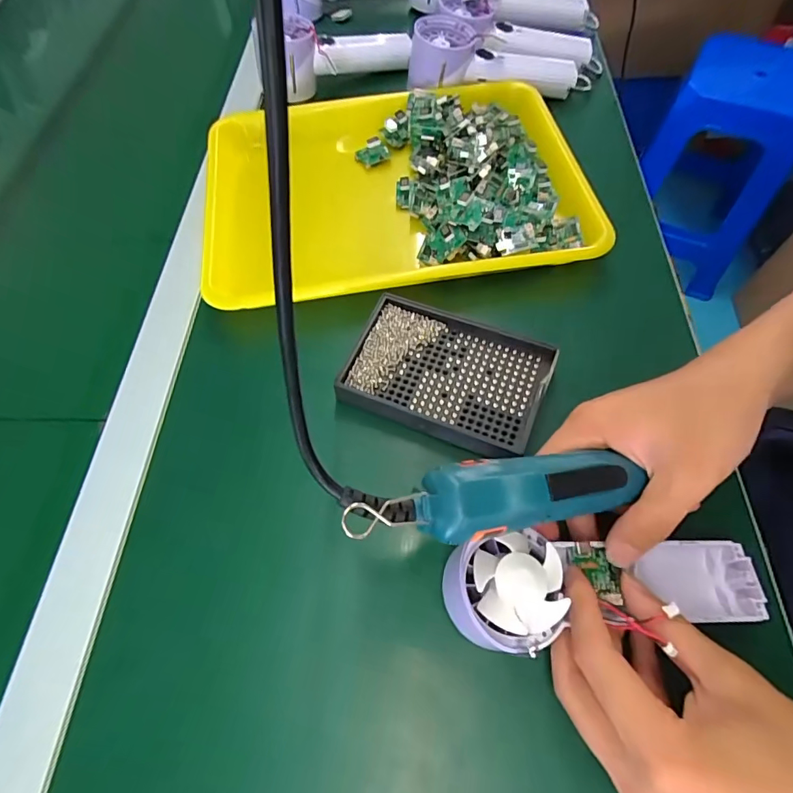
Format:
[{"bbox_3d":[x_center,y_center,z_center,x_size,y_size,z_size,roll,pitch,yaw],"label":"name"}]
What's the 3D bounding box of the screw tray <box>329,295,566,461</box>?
[{"bbox_3d":[0.035,-0.016,0.323,0.134,0.018,0.090,20,65,12],"label":"screw tray"}]

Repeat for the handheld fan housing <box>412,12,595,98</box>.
[{"bbox_3d":[0.112,-0.351,0.480,0.198,0.042,0.068,3,62,-10],"label":"handheld fan housing"}]

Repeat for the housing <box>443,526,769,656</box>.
[{"bbox_3d":[0.116,0.101,0.242,0.171,0.044,0.054,5,62,-13],"label":"housing"}]

